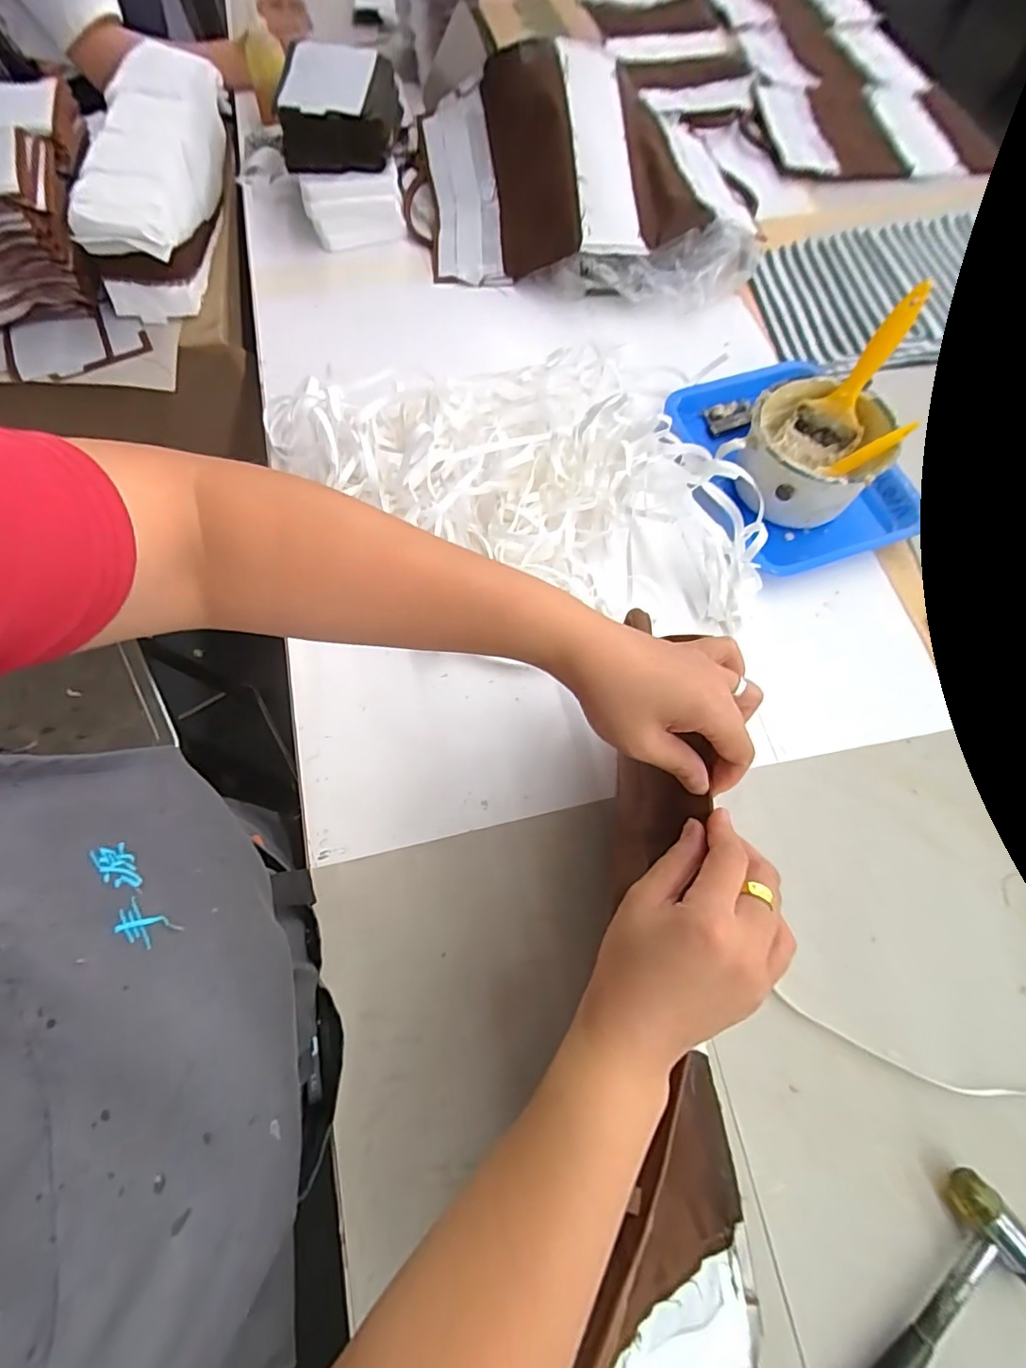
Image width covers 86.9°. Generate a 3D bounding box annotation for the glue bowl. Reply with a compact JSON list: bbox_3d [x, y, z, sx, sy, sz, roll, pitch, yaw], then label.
[{"bbox_3d":[0.323,-0.253,0.594,0.138,0.083,0.134,0,68,-1],"label":"glue bowl"}]

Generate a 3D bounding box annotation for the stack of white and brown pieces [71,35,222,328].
[{"bbox_3d":[-0.497,-0.738,0.785,0.131,0.138,0.466,-3,68,-2],"label":"stack of white and brown pieces"}]

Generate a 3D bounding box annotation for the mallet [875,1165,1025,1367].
[{"bbox_3d":[0.270,0.449,0.361,0.232,0.024,0.067,-36,73,-15],"label":"mallet"}]

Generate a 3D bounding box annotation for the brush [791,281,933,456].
[{"bbox_3d":[0.367,-0.324,0.563,0.068,0.150,0.018,36,44,12],"label":"brush"}]

